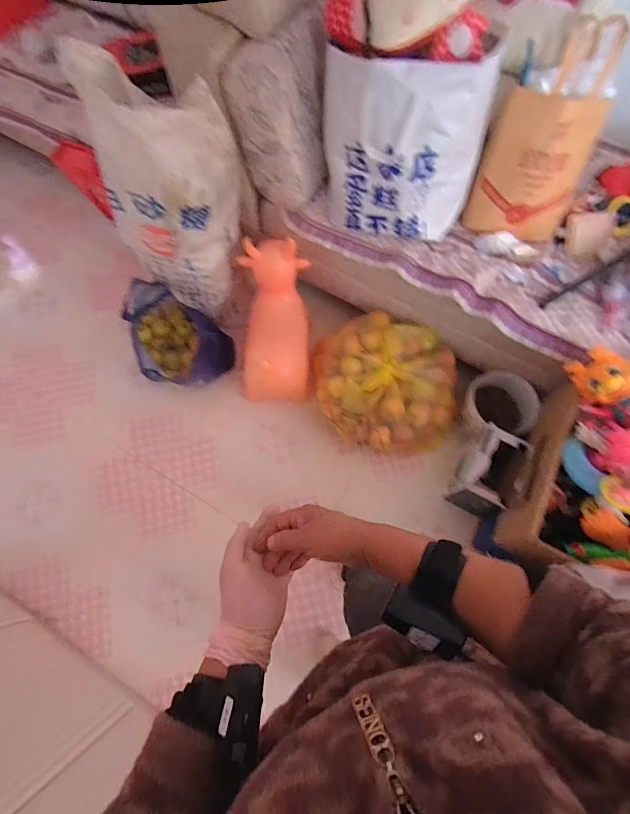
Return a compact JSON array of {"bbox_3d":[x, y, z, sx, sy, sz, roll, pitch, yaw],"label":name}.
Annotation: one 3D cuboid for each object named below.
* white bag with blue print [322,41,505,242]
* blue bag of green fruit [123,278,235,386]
[{"bbox_3d":[0.229,-0.662,0.982,0.453,0.379,0.195,6,71,1],"label":"white bag with blue print"},{"bbox_3d":[-0.473,-0.234,1.321,0.326,0.251,0.337,-25,73,-10],"label":"blue bag of green fruit"}]

